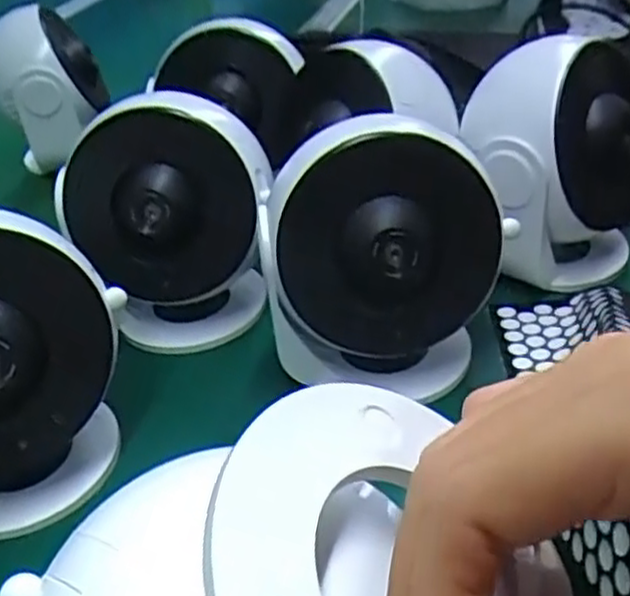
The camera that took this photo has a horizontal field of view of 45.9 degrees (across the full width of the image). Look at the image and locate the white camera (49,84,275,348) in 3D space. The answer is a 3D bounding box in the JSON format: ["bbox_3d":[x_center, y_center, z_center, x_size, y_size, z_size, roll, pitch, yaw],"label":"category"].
[{"bbox_3d":[-0.074,-0.041,0.389,0.105,0.119,0.068,2,35,14],"label":"white camera"}]

